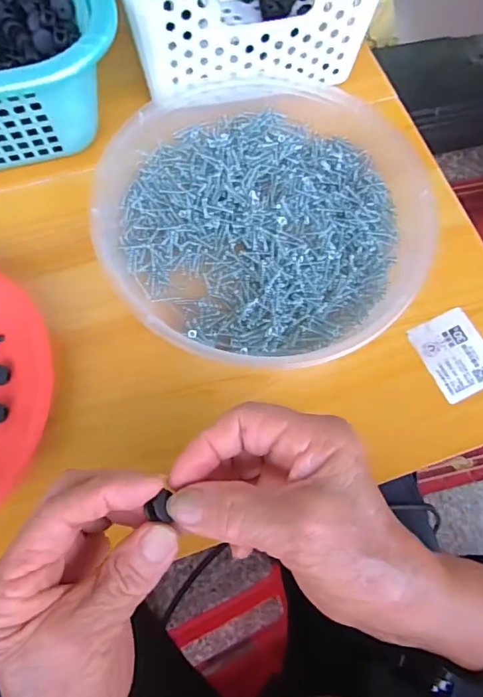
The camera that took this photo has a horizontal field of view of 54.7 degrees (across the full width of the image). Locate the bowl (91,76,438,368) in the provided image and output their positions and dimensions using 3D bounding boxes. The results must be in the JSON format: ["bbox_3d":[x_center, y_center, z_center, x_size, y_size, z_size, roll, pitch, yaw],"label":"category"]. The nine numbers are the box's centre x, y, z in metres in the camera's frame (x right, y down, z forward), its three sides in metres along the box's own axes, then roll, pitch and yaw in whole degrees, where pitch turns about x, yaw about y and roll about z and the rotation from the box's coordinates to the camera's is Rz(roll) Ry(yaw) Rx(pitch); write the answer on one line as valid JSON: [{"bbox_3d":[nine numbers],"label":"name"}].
[{"bbox_3d":[0.017,-0.099,0.346,0.239,0.038,0.238,1,70,-2],"label":"bowl"}]

